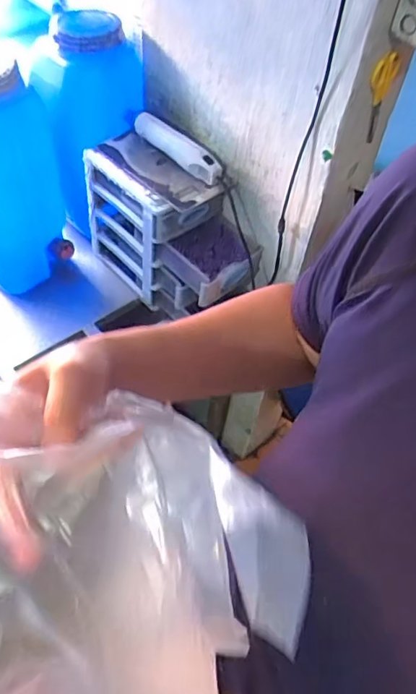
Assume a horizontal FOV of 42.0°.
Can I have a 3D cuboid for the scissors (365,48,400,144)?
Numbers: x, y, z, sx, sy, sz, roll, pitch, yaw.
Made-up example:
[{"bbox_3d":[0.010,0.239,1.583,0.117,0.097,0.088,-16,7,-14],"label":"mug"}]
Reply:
[{"bbox_3d":[0.222,-0.323,0.712,0.009,0.127,0.052,39,60,23],"label":"scissors"}]

